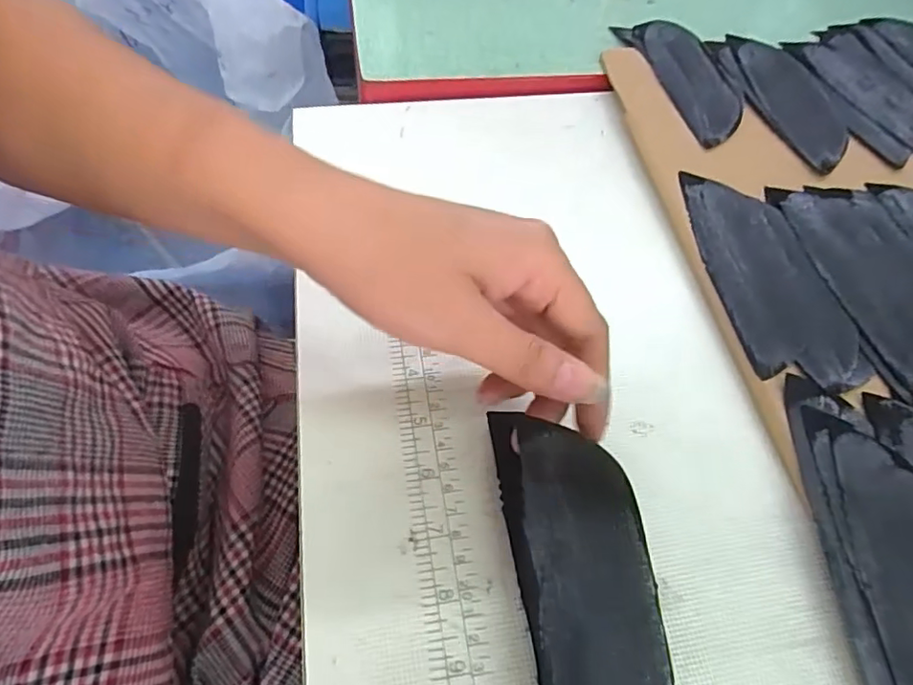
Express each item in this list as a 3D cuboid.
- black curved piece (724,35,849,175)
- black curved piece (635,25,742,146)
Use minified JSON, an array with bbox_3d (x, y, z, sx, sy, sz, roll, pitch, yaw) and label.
[{"bbox_3d":[0.225,-0.165,0.383,0.053,0.005,0.134,-4,59,-6],"label":"black curved piece"},{"bbox_3d":[0.164,-0.182,0.390,0.043,0.009,0.121,-12,60,-11],"label":"black curved piece"}]

